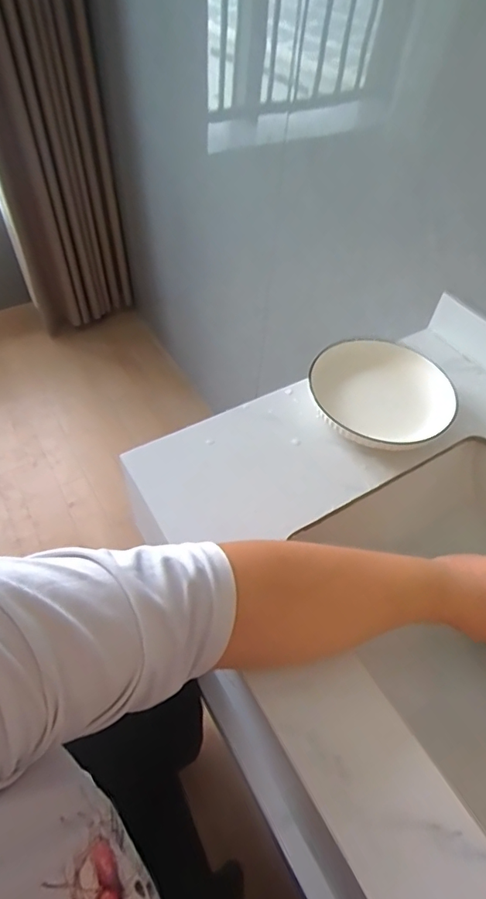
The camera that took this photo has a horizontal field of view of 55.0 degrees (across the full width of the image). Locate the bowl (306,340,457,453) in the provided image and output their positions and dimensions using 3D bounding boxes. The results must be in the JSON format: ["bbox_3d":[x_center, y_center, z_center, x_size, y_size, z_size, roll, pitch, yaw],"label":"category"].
[{"bbox_3d":[0.176,-0.067,0.580,0.168,0.034,0.174,2,52,-2],"label":"bowl"}]

